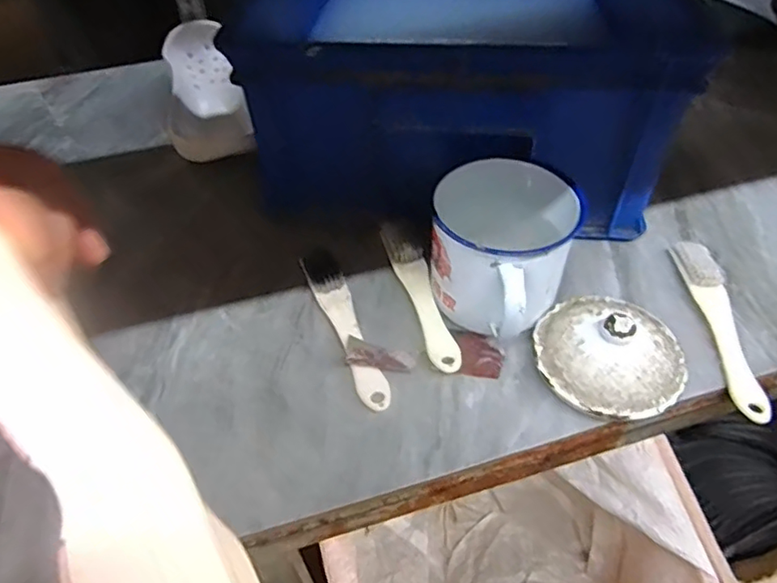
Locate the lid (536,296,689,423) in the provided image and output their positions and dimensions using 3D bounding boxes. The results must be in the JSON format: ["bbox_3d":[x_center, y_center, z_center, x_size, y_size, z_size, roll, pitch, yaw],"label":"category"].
[{"bbox_3d":[0.154,0.037,0.398,0.097,0.046,0.097,-1,49,1],"label":"lid"}]

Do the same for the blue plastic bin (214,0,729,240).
[{"bbox_3d":[0.074,-0.269,0.583,0.327,0.186,0.459,4,49,6],"label":"blue plastic bin"}]

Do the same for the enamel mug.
[{"bbox_3d":[0.081,-0.021,0.420,0.086,0.096,0.125,18,52,17],"label":"enamel mug"}]

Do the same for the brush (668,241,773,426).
[{"bbox_3d":[0.246,0.020,0.425,0.028,0.021,0.156,2,49,4],"label":"brush"}]

